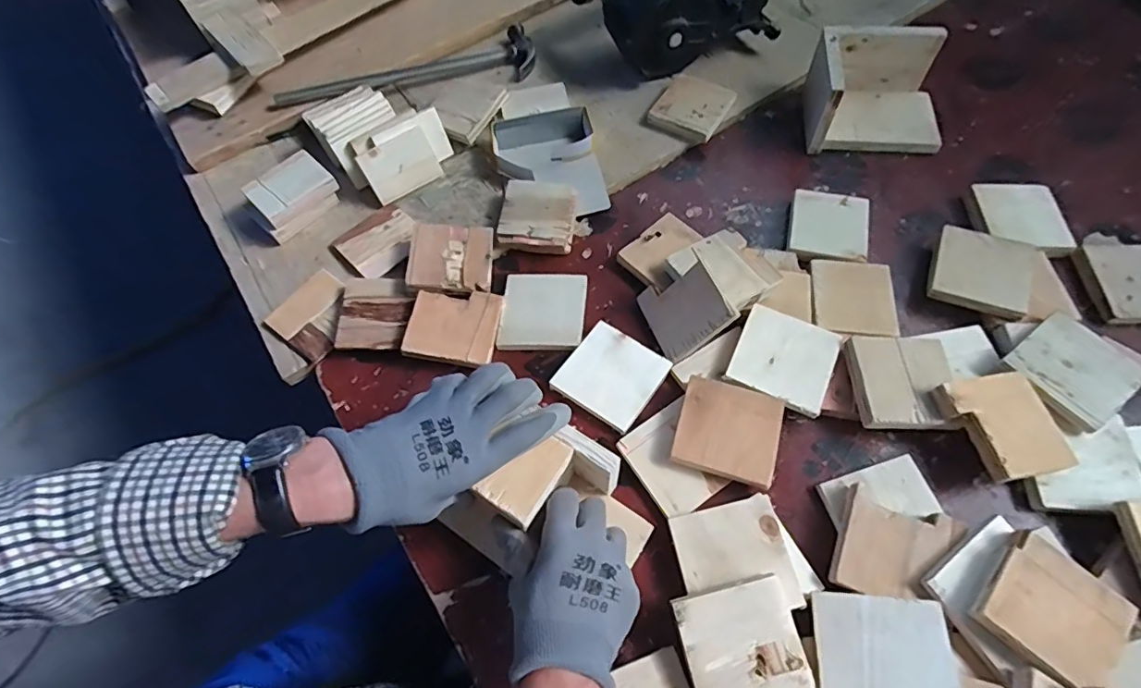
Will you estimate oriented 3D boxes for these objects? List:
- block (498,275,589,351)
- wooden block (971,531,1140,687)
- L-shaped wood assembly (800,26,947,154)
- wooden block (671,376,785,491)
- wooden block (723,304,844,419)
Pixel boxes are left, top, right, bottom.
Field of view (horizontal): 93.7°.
[{"bbox_3d":[-0.030,-0.037,0.587,0.089,0.010,0.094,4,64,4],"label":"block"},{"bbox_3d":[0.362,0.200,0.399,0.087,0.017,0.086,40,72,19],"label":"wooden block"},{"bbox_3d":[0.382,-0.317,0.662,0.159,0.077,0.123,4,64,4],"label":"L-shaped wood assembly"},{"bbox_3d":[0.147,0.080,0.495,0.090,0.012,0.084,17,66,10],"label":"wooden block"},{"bbox_3d":[0.212,0.015,0.530,0.092,0.012,0.095,25,67,13],"label":"wooden block"}]

